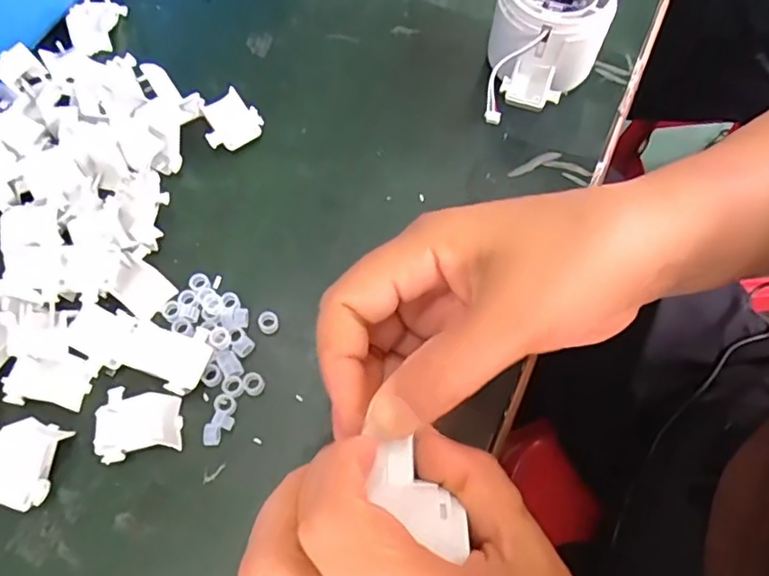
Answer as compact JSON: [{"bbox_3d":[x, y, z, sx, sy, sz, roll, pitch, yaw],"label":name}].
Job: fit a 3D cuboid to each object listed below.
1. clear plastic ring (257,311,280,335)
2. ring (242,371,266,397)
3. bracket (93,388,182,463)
[{"bbox_3d":[-0.053,0.016,0.264,0.009,0.004,0.010,-26,69,-12],"label":"clear plastic ring"},{"bbox_3d":[-0.057,0.041,0.253,0.009,0.004,0.010,-38,72,-16],"label":"ring"},{"bbox_3d":[-0.102,0.055,0.242,0.032,0.007,0.029,-8,66,-5],"label":"bracket"}]

